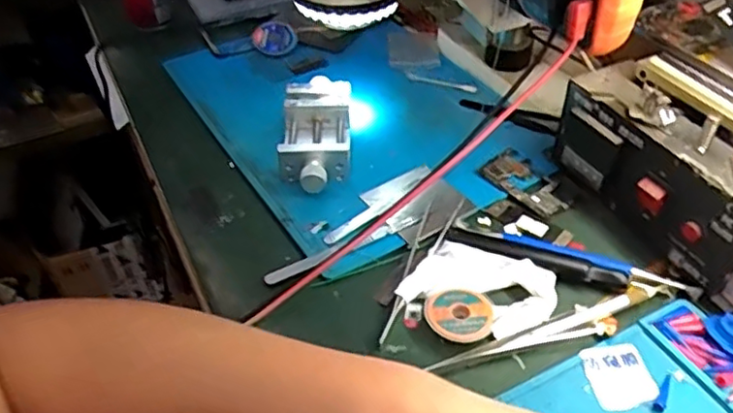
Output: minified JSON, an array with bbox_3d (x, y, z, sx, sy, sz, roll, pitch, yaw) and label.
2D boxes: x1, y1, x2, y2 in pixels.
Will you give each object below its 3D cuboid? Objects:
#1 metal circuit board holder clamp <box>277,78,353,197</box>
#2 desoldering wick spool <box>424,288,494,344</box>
[{"bbox_3d":[-0.042,-0.064,0.544,0.056,0.034,0.123,-2,42,1],"label":"metal circuit board holder clamp"},{"bbox_3d":[0.060,0.069,0.414,0.043,0.008,0.041,-1,42,1],"label":"desoldering wick spool"}]

